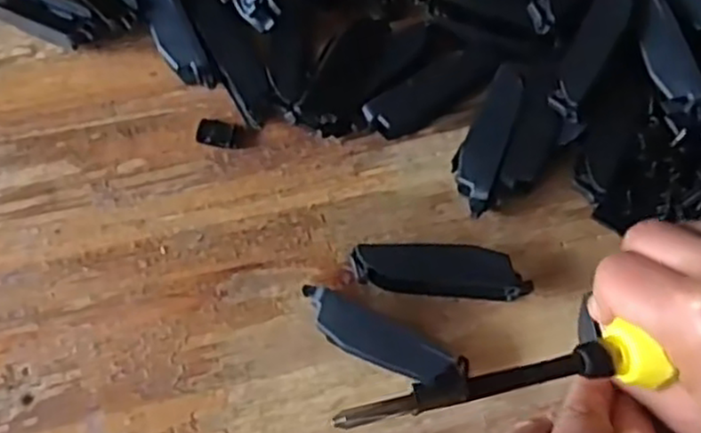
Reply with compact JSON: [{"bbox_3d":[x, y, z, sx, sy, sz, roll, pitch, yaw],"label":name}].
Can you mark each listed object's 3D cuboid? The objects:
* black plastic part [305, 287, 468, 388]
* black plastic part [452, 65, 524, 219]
[{"bbox_3d":[0.012,0.051,0.291,0.070,0.012,0.022,30,71,11],"label":"black plastic part"},{"bbox_3d":[0.062,-0.037,0.324,0.021,0.014,0.073,16,69,6],"label":"black plastic part"}]

